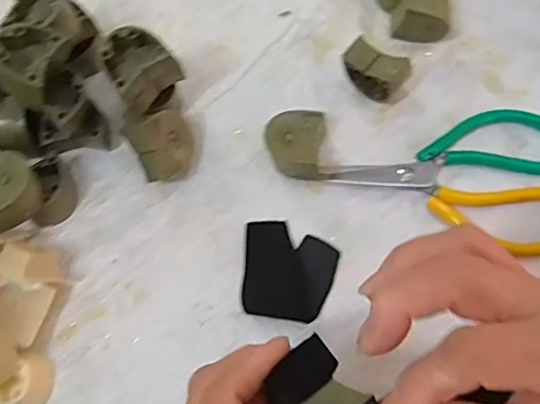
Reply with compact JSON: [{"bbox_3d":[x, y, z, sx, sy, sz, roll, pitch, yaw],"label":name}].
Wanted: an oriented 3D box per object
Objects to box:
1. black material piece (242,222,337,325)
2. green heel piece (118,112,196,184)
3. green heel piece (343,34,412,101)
[{"bbox_3d":[0.011,0.048,0.387,0.064,0.010,0.066,11,71,6],"label":"black material piece"},{"bbox_3d":[-0.078,-0.041,0.408,0.046,0.017,0.049,-31,113,-35],"label":"green heel piece"},{"bbox_3d":[0.078,-0.098,0.420,0.048,0.041,0.024,34,75,13],"label":"green heel piece"}]

